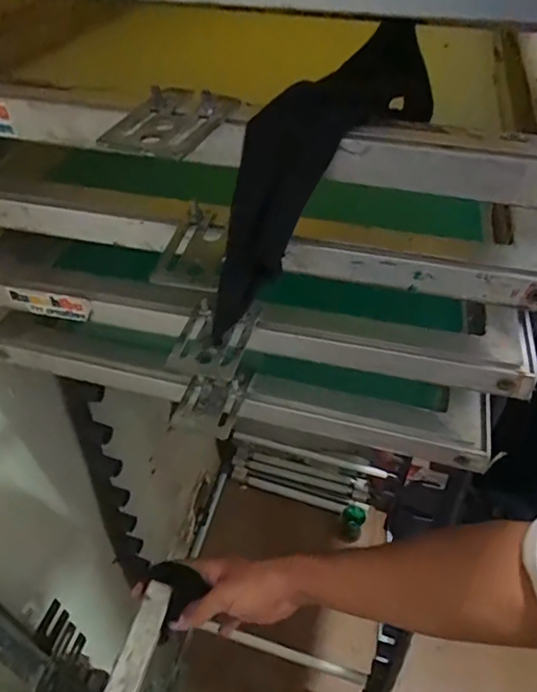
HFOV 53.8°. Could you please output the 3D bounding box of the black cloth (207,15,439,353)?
[{"bbox_3d":[0.020,-0.095,0.317,0.192,0.082,0.041,-53,53,7],"label":"black cloth"}]

